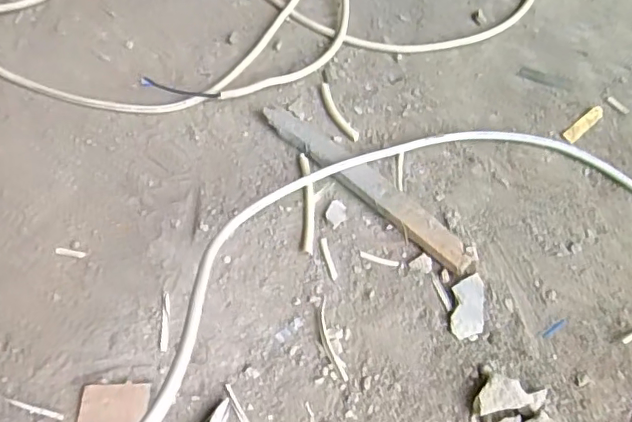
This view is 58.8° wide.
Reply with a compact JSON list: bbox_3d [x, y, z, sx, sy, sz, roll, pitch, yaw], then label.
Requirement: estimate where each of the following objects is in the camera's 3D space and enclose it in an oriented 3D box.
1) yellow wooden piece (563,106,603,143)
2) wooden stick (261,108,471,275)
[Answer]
[{"bbox_3d":[0.303,-0.098,0.633,0.066,0.004,0.015,-38,73,-19],"label":"yellow wooden piece"},{"bbox_3d":[0.050,-0.029,0.582,0.259,0.015,0.033,40,69,14],"label":"wooden stick"}]

